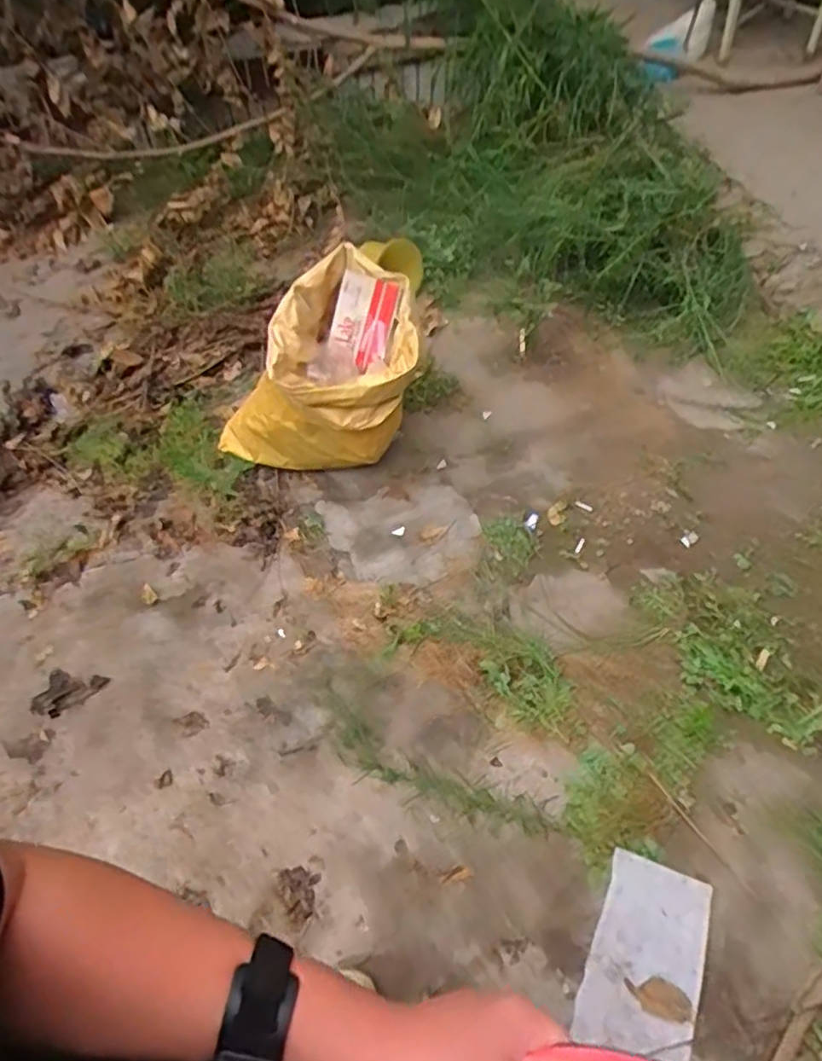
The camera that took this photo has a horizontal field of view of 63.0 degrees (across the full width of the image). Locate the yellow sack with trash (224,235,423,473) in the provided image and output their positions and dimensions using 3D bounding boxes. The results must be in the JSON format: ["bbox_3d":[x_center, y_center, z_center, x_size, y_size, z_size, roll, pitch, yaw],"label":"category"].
[{"bbox_3d":[-0.258,-0.371,1.753,0.555,0.480,0.360,-7,56,-4],"label":"yellow sack with trash"}]

